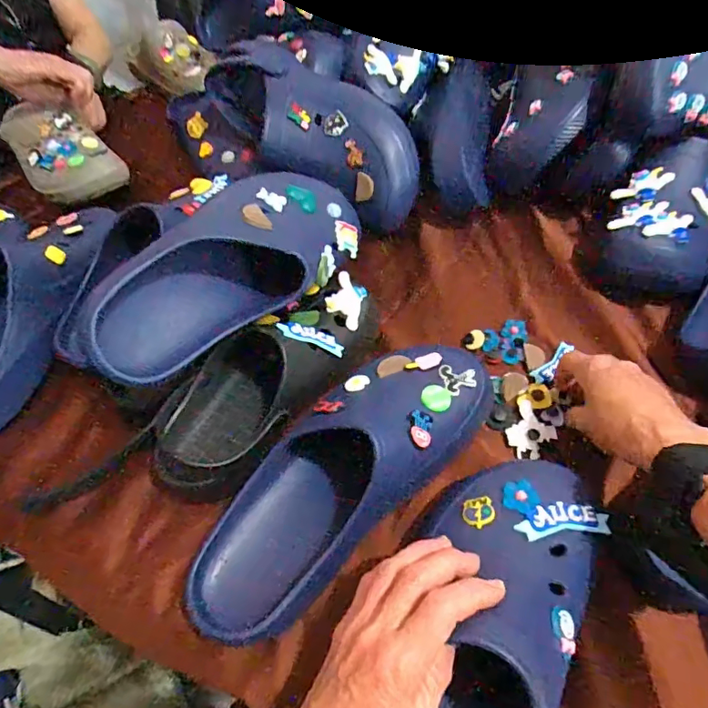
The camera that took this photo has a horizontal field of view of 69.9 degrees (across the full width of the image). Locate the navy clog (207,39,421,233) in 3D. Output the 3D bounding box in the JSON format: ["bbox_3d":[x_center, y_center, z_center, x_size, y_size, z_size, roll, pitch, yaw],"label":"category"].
[{"bbox_3d":[-0.053,-0.266,0.607,0.305,0.086,0.129,41,63,14],"label":"navy clog"}]

